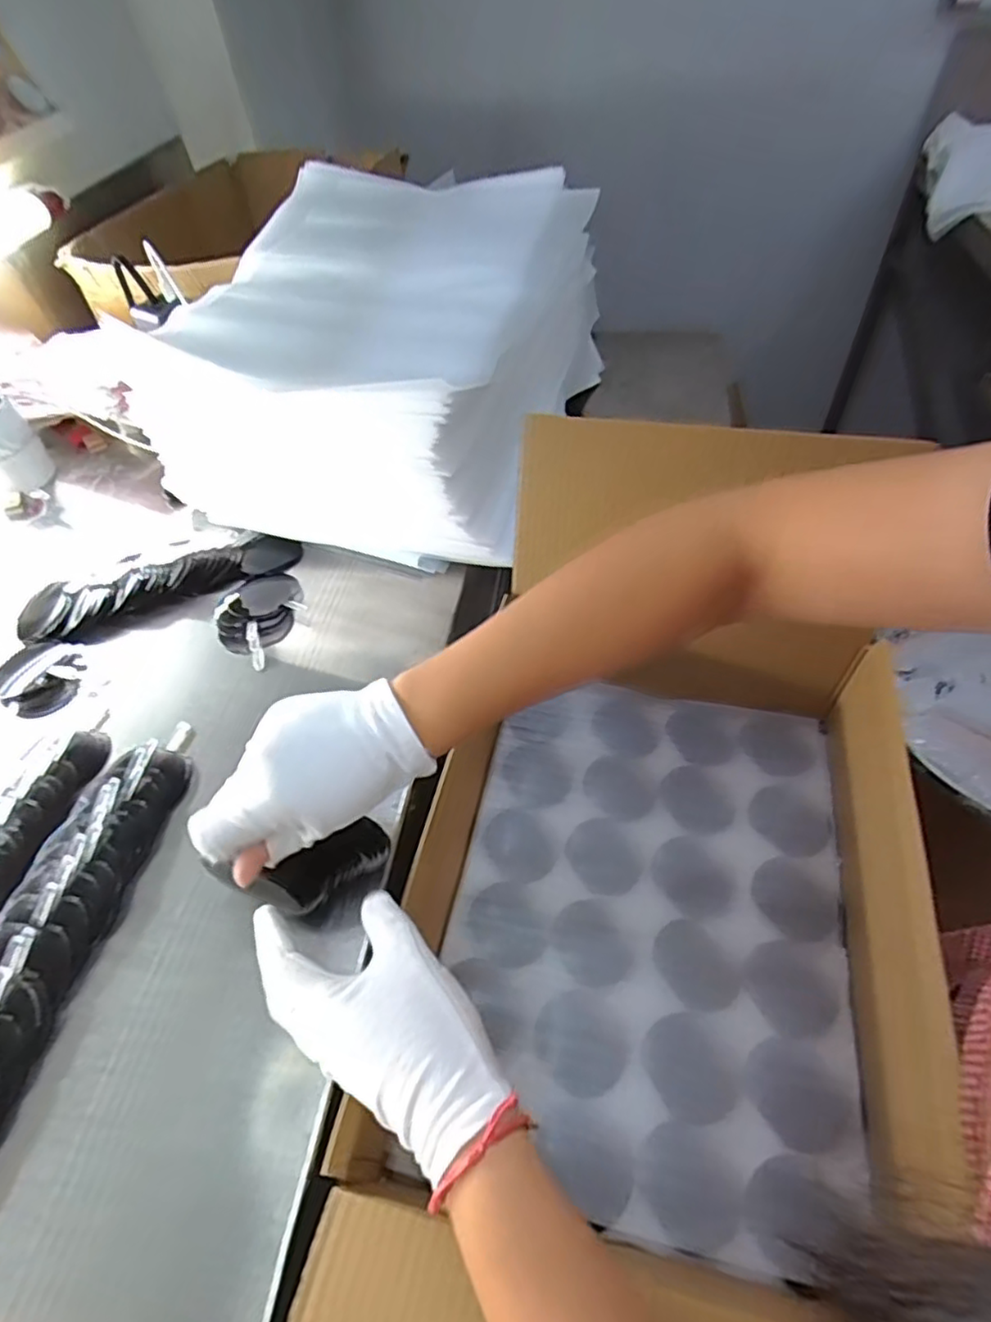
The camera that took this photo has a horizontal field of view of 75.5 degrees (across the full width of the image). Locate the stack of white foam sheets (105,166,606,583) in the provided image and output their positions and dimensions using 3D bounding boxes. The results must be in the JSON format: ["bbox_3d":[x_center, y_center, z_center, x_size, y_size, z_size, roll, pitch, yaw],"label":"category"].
[{"bbox_3d":[-0.104,-0.324,0.653,0.330,0.171,0.413,9,52,12],"label":"stack of white foam sheets"}]

